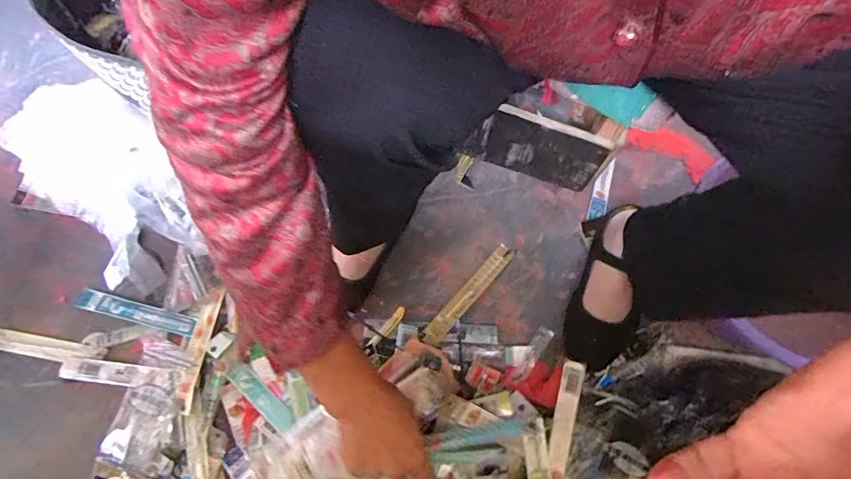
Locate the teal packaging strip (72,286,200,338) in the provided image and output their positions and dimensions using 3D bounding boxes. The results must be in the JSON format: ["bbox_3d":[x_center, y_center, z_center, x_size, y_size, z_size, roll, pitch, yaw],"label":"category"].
[{"bbox_3d":[-0.369,0.092,0.556,0.155,0.004,0.025,14,68,3],"label":"teal packaging strip"}]

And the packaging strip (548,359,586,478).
[{"bbox_3d":[0.153,0.202,0.485,0.024,0.007,0.132,16,77,2],"label":"packaging strip"}]

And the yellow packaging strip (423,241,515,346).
[{"bbox_3d":[0.060,0.072,0.590,0.026,0.006,0.174,39,71,13],"label":"yellow packaging strip"}]

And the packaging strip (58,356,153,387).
[{"bbox_3d":[-0.386,0.160,0.526,0.107,0.010,0.025,7,67,1],"label":"packaging strip"}]

